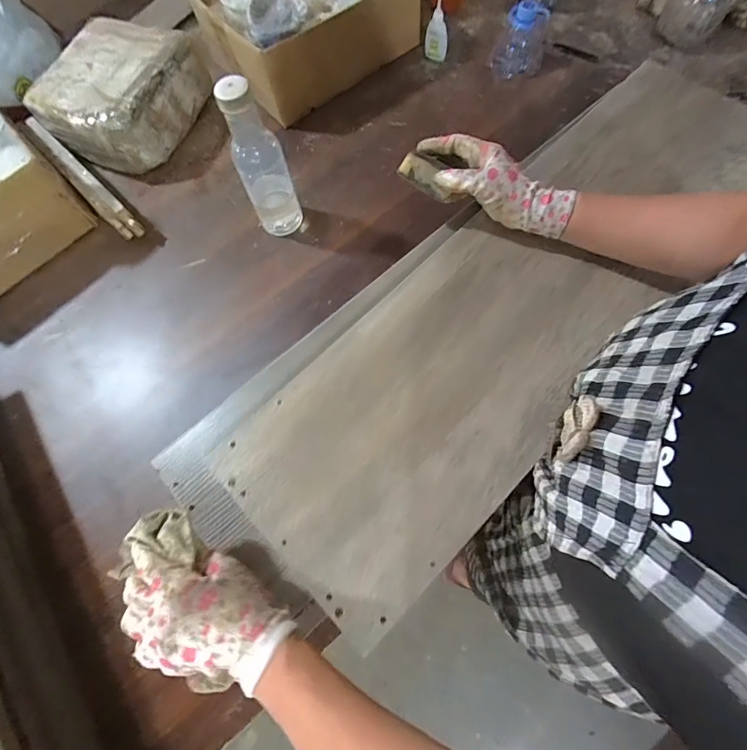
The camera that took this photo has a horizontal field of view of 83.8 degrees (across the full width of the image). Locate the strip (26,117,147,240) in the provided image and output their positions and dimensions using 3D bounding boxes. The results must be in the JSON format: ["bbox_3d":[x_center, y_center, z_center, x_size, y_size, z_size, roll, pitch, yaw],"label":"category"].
[{"bbox_3d":[-0.460,-0.310,0.661,0.034,0.064,0.275,-42,72,-13],"label":"strip"}]

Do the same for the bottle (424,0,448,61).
[{"bbox_3d":[0.111,-0.598,0.725,0.039,0.087,0.019,5,69,5],"label":"bottle"}]

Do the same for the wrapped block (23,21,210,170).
[{"bbox_3d":[-0.410,-0.461,0.695,0.183,0.109,0.236,24,71,12],"label":"wrapped block"}]

